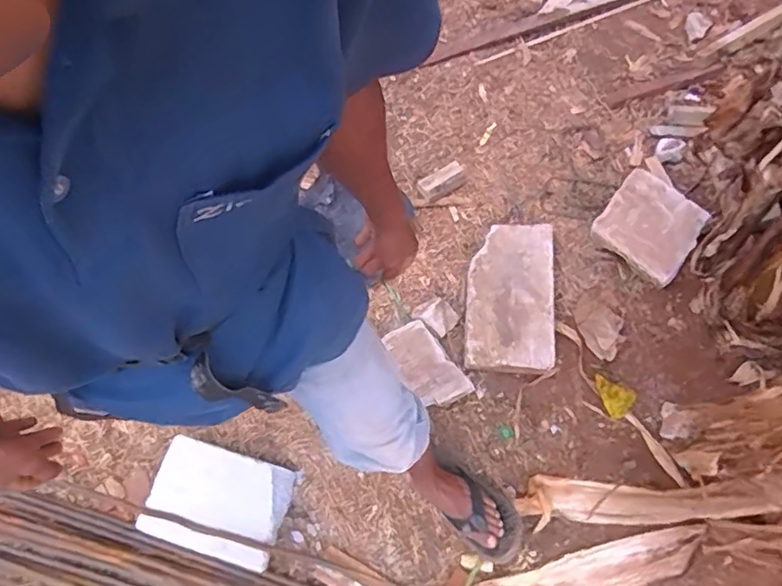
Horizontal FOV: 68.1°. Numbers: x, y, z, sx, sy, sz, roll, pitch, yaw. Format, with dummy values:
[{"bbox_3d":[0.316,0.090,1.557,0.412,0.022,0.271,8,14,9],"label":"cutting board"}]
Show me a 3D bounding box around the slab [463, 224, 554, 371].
[{"bbox_3d":[0.274,0.004,1.344,0.198,0.069,0.348,3,69,2],"label":"slab"}]

